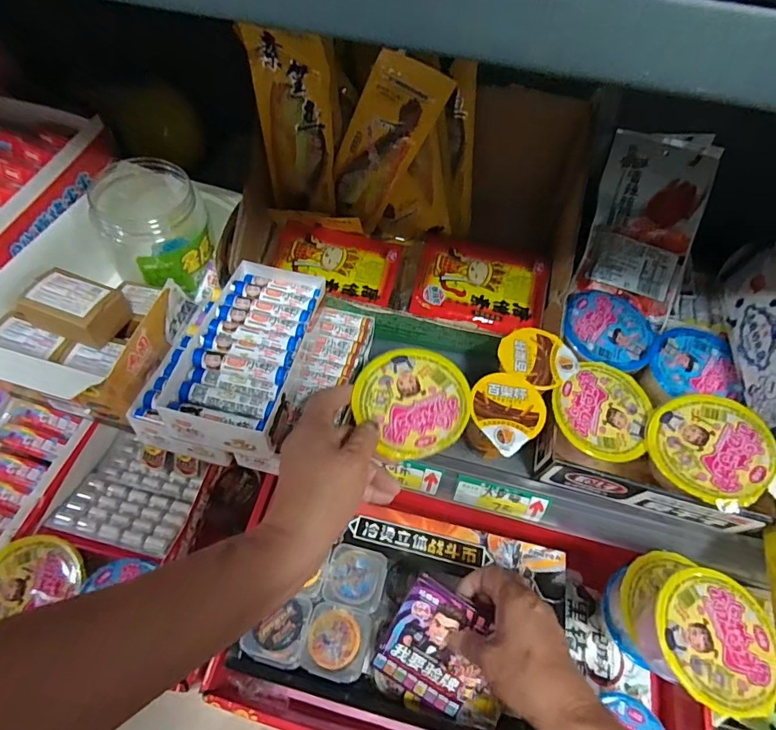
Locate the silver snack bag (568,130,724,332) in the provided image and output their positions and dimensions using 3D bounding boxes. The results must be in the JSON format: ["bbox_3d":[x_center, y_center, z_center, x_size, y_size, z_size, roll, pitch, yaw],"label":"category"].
[{"bbox_3d":[0.272,-0.150,0.496,0.107,0.013,0.184,17,90,5],"label":"silver snack bag"}]

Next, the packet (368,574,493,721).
[{"bbox_3d":[0.044,0.247,0.411,0.083,0.005,0.096,28,96,10],"label":"packet"}]

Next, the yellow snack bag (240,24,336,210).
[{"bbox_3d":[-0.092,-0.232,0.471,0.072,0.176,0.023,3,60,-2],"label":"yellow snack bag"}]

